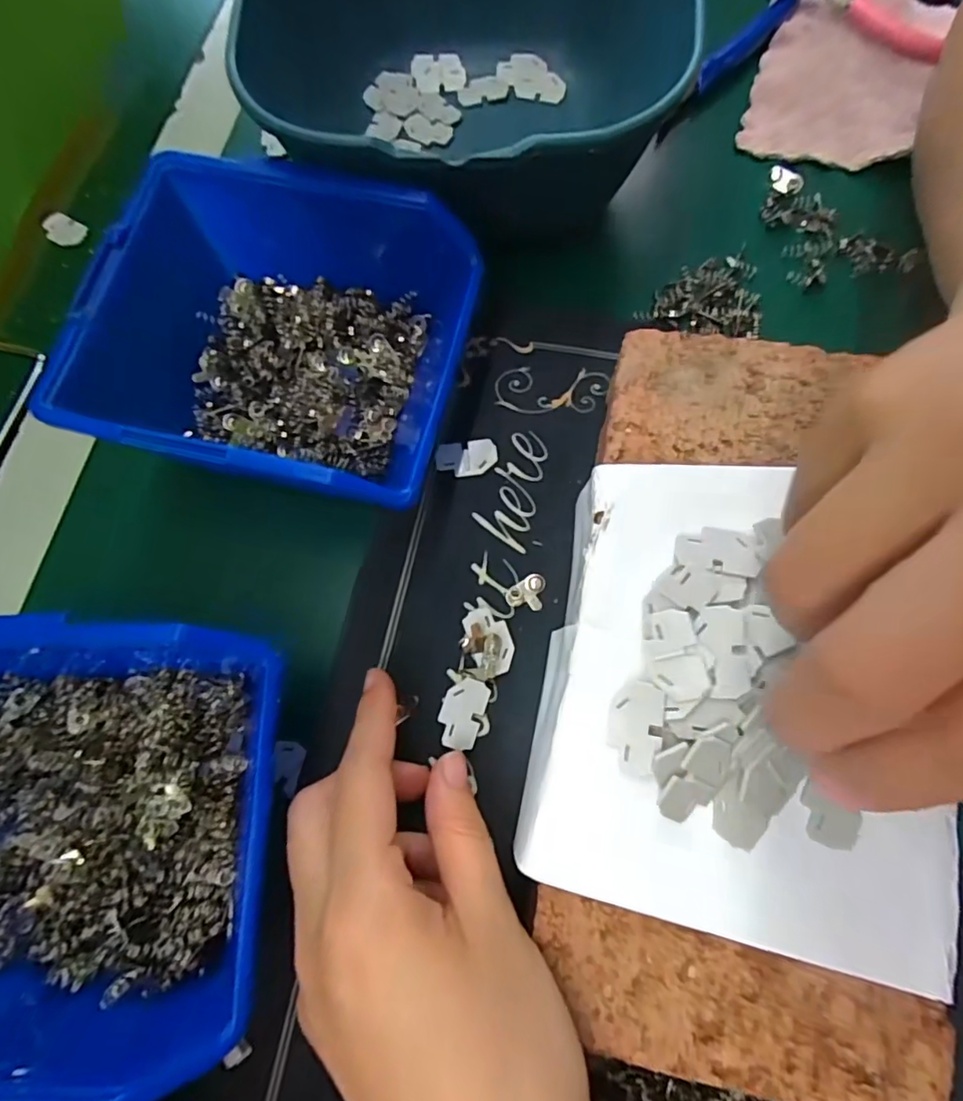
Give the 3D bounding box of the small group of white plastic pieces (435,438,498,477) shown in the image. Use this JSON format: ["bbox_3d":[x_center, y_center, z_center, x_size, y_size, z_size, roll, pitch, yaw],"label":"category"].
[{"bbox_3d":[-0.006,-0.040,0.235,0.026,0.004,0.016,-10,74,2],"label":"small group of white plastic pieces"}]

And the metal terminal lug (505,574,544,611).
[{"bbox_3d":[0.018,0.016,0.220,0.015,0.004,0.014,8,75,7],"label":"metal terminal lug"}]

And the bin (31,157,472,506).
[{"bbox_3d":[-0.082,-0.083,0.219,0.145,0.057,0.124,13,76,8],"label":"bin"}]

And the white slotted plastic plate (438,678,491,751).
[{"bbox_3d":[-0.007,0.062,0.208,0.016,0.004,0.026,18,77,9],"label":"white slotted plastic plate"}]

